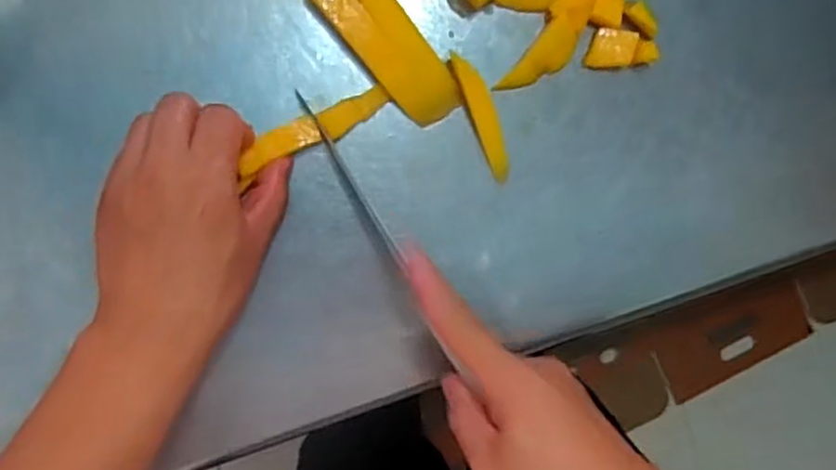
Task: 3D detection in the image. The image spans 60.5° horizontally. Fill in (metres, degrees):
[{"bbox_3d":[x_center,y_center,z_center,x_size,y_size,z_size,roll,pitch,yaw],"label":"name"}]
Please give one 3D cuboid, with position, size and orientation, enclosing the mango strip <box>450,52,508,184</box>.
[{"bbox_3d":[0.037,-0.065,0.397,0.015,0.010,0.073,-24,97,-7],"label":"mango strip"}]

